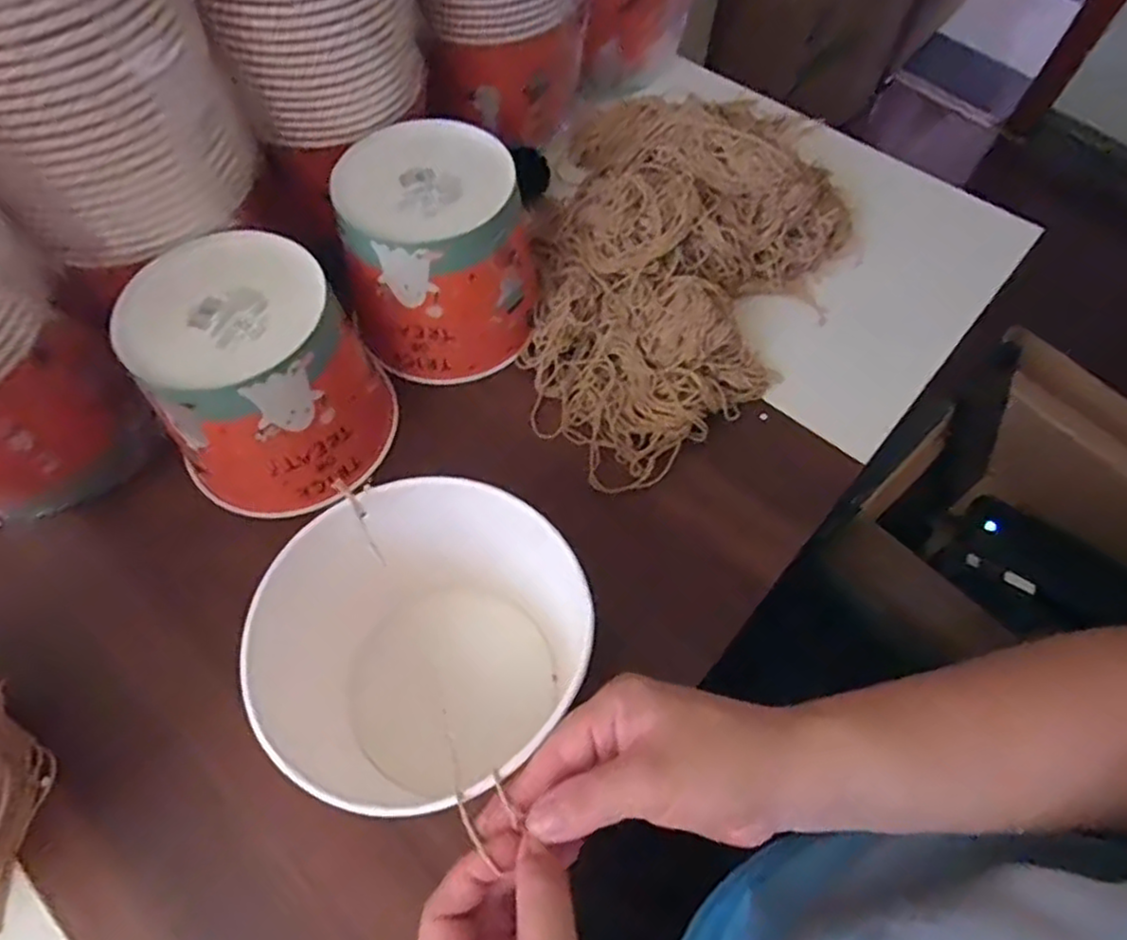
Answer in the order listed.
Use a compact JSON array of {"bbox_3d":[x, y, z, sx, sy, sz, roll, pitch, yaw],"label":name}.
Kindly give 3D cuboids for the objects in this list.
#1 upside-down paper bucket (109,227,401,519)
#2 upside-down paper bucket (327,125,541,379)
[{"bbox_3d":[-0.205,-0.066,0.483,0.151,0.123,0.145,-33,68,-17],"label":"upside-down paper bucket"},{"bbox_3d":[-0.093,-0.162,0.536,0.139,0.130,0.137,-9,63,-7],"label":"upside-down paper bucket"}]

